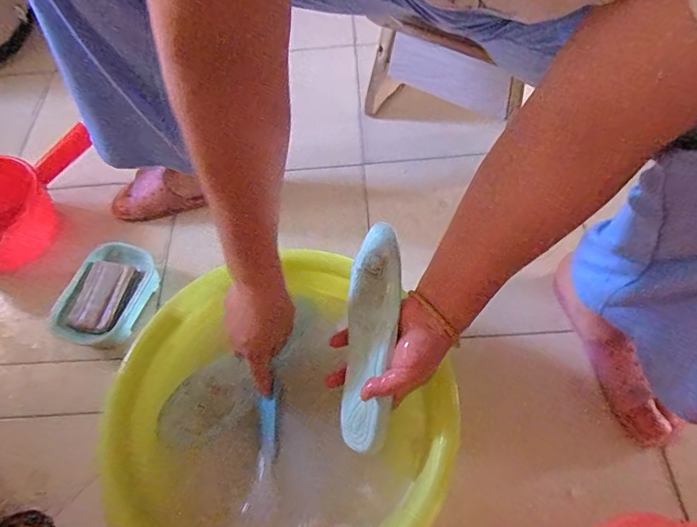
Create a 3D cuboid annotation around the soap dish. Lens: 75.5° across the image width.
[{"bbox_3d":[-0.323,0.044,0.610,0.099,0.047,0.144,11,63,11],"label":"soap dish"}]

